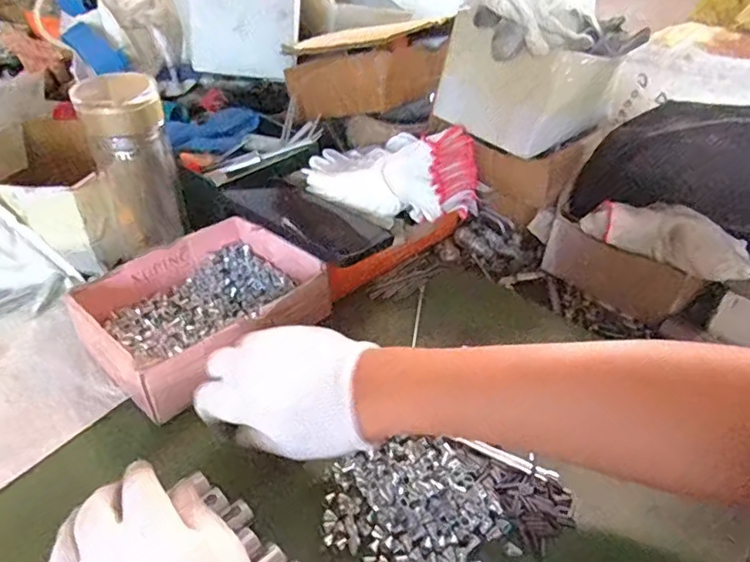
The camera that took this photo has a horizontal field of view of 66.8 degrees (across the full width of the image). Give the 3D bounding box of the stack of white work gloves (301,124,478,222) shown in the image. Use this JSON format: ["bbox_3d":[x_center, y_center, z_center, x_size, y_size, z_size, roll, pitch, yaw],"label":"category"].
[{"bbox_3d":[0.020,-0.122,0.573,0.174,0.076,0.111,20,42,21],"label":"stack of white work gloves"}]

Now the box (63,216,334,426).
[{"bbox_3d":[-0.147,0.016,0.485,0.148,0.052,0.172,31,47,31],"label":"box"}]

